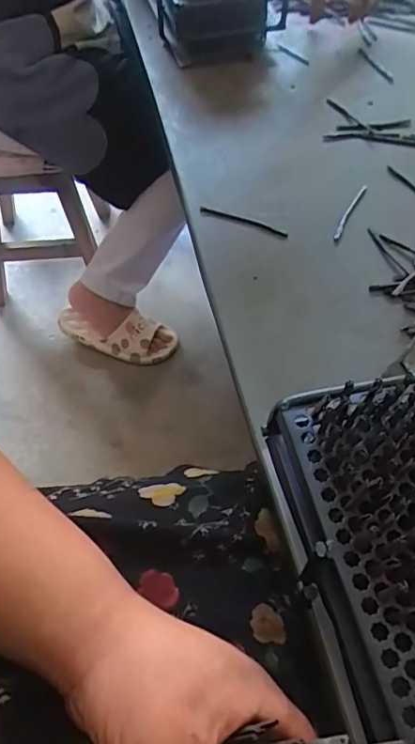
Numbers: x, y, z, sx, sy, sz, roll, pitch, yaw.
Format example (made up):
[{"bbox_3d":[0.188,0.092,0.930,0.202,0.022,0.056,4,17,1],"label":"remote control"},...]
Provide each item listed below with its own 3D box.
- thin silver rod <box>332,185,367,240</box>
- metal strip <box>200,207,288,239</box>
[{"bbox_3d":[0.155,-0.175,0.567,0.008,0.004,0.100,24,58,15],"label":"thin silver rod"},{"bbox_3d":[0.039,-0.161,0.555,0.096,0.004,0.011,20,68,7],"label":"metal strip"}]

